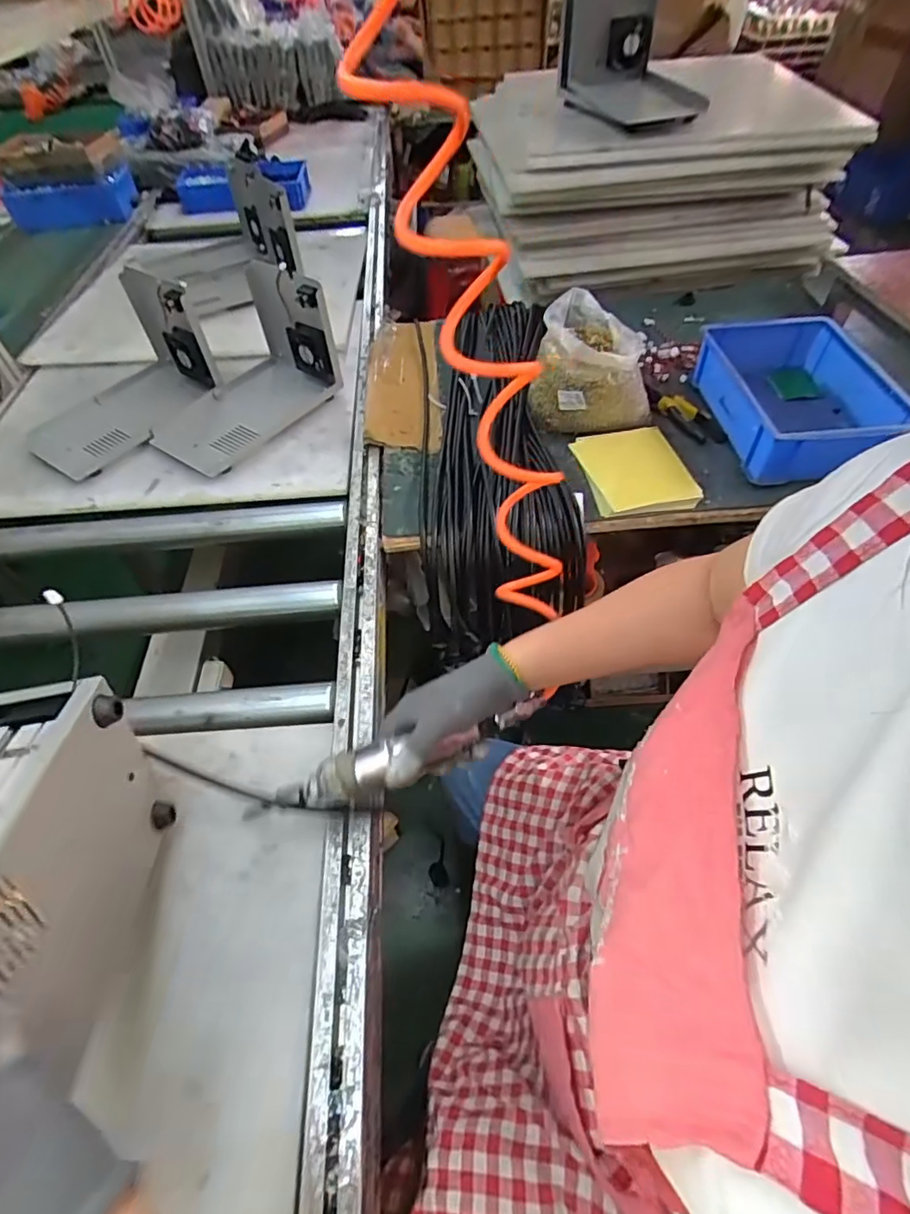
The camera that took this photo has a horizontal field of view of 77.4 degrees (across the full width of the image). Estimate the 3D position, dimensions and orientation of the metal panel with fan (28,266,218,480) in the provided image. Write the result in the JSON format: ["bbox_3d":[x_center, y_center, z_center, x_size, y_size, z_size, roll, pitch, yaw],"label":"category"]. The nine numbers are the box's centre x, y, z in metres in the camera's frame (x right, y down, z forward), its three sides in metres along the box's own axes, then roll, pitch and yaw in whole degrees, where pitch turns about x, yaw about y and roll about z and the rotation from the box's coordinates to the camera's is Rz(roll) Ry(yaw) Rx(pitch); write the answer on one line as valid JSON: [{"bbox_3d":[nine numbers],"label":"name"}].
[{"bbox_3d":[-0.529,-0.350,0.859,0.198,0.165,0.279,22,56,19],"label":"metal panel with fan"}]

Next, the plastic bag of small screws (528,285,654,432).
[{"bbox_3d":[0.211,-0.357,0.850,0.175,0.144,0.161,10,53,11],"label":"plastic bag of small screws"}]

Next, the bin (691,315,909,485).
[{"bbox_3d":[0.506,-0.316,0.838,0.222,0.081,0.321,-7,52,-2],"label":"bin"}]

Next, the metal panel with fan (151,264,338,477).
[{"bbox_3d":[-0.331,-0.360,0.857,0.174,0.174,0.276,26,58,22],"label":"metal panel with fan"}]

